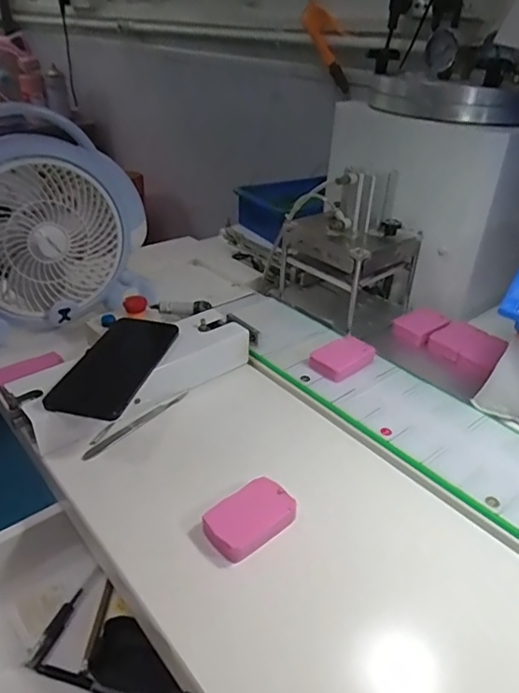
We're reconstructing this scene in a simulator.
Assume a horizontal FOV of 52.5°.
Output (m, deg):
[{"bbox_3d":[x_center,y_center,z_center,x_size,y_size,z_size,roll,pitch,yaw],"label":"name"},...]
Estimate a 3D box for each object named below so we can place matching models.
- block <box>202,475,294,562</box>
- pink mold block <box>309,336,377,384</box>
[{"bbox_3d":[-0.008,0.138,0.427,0.073,0.015,0.047,-26,42,-36],"label":"block"},{"bbox_3d":[0.098,0.013,0.620,0.075,0.021,0.049,-20,39,-30],"label":"pink mold block"}]

